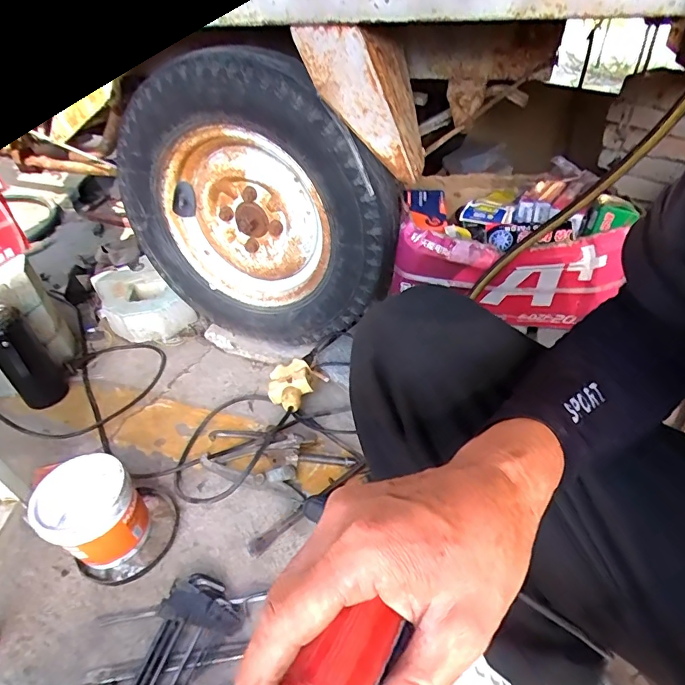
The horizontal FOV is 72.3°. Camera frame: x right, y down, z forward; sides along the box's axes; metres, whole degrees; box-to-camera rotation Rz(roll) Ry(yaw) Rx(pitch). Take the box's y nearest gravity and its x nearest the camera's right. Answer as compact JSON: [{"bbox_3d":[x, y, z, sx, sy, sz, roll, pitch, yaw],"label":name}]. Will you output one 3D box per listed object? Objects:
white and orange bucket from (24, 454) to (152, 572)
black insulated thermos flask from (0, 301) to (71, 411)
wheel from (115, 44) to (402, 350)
[{"bbox_3d":[-0.351,0.244,0.665,0.120,0.126,0.109,-29,47,-27],"label":"white and orange bucket"},{"bbox_3d":[-0.571,0.027,0.848,0.088,0.208,0.075,-34,49,-30],"label":"black insulated thermos flask"},{"bbox_3d":[-0.155,-0.224,0.841,0.498,0.476,0.140,3,40,8],"label":"wheel"}]

